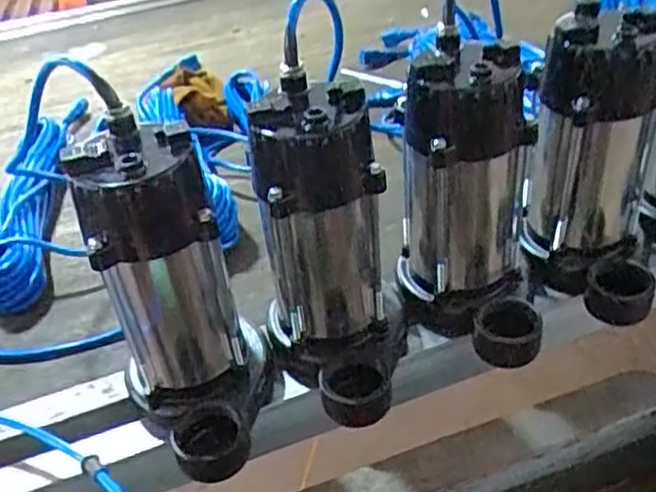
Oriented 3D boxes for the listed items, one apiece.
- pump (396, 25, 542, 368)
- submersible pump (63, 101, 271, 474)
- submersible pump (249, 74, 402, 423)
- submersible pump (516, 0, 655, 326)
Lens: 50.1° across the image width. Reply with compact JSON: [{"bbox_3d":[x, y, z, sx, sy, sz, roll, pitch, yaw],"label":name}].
[{"bbox_3d":[0.117,-0.027,0.571,0.114,0.231,0.146,-32,44,-29],"label":"pump"},{"bbox_3d":[-0.114,0.043,0.516,0.109,0.229,0.142,-13,38,-8],"label":"submersible pump"},{"bbox_3d":[-0.002,0.009,0.542,0.112,0.229,0.137,-4,38,3],"label":"submersible pump"},{"bbox_3d":[0.228,-0.062,0.598,0.113,0.229,0.128,6,40,16],"label":"submersible pump"}]

